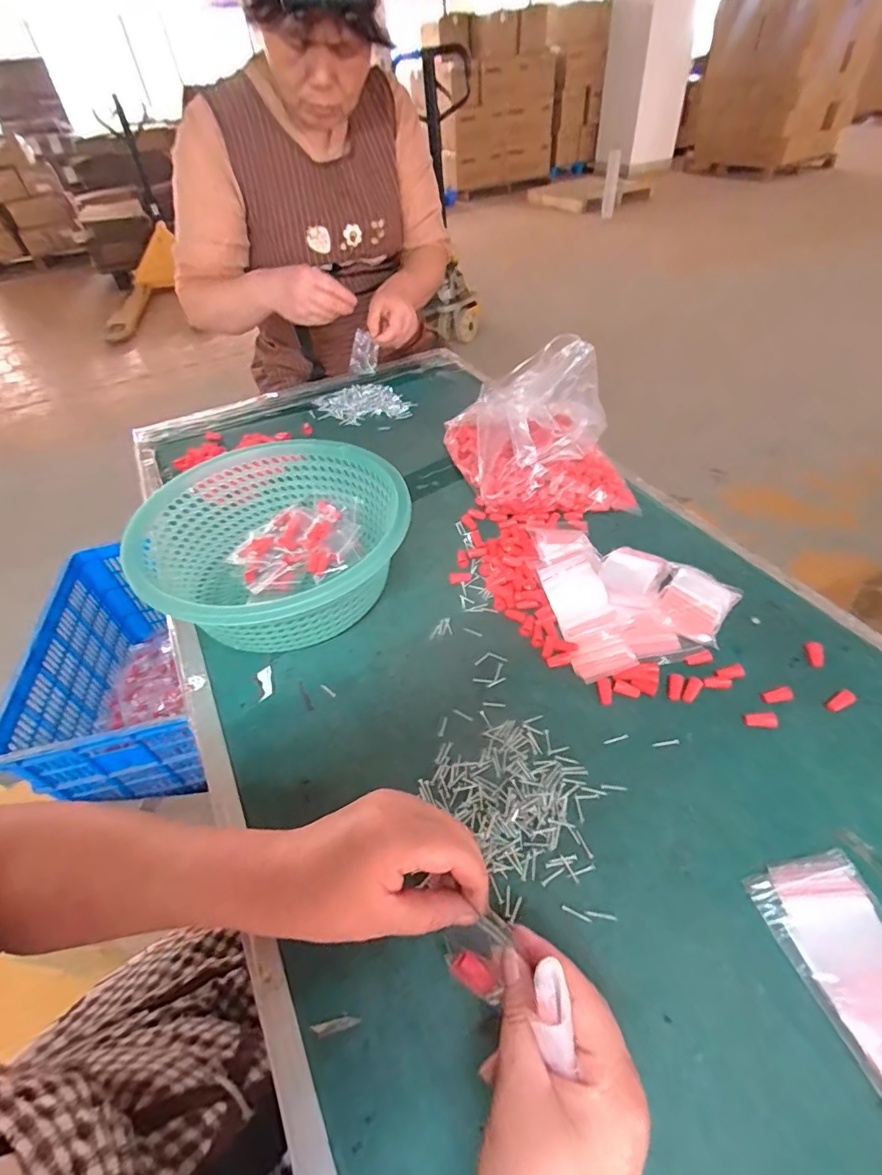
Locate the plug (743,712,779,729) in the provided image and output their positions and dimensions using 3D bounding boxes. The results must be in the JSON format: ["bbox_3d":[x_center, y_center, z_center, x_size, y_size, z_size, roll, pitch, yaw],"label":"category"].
[{"bbox_3d":[0.265,0.110,0.420,0.024,0.007,0.013,1,46,7],"label":"plug"}]

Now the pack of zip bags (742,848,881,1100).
[{"bbox_3d":[0.251,0.228,0.305,0.071,0.015,0.115,-13,46,-6],"label":"pack of zip bags"}]

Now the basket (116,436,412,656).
[{"bbox_3d":[-0.169,-0.045,0.549,0.265,0.105,0.260,-17,47,-10],"label":"basket"}]

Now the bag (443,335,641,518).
[{"bbox_3d":[0.120,-0.200,0.657,0.181,0.123,0.242,-16,47,-9],"label":"bag"}]

